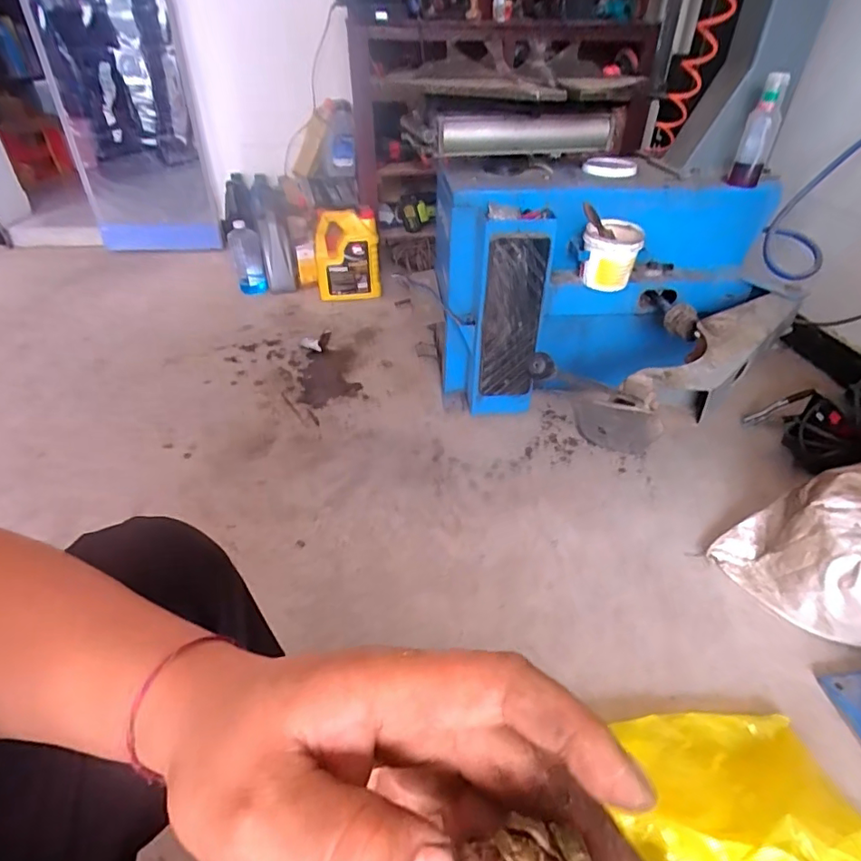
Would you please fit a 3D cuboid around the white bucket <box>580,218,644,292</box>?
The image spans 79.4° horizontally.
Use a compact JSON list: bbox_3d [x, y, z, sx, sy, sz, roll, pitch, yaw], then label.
[{"bbox_3d":[0.406,-0.397,1.171,0.122,0.121,0.133,11,40,16],"label":"white bucket"}]

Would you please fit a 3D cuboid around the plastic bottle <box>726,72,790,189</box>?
[{"bbox_3d":[0.710,-0.642,1.129,0.065,0.208,0.052,24,45,29],"label":"plastic bottle"}]

